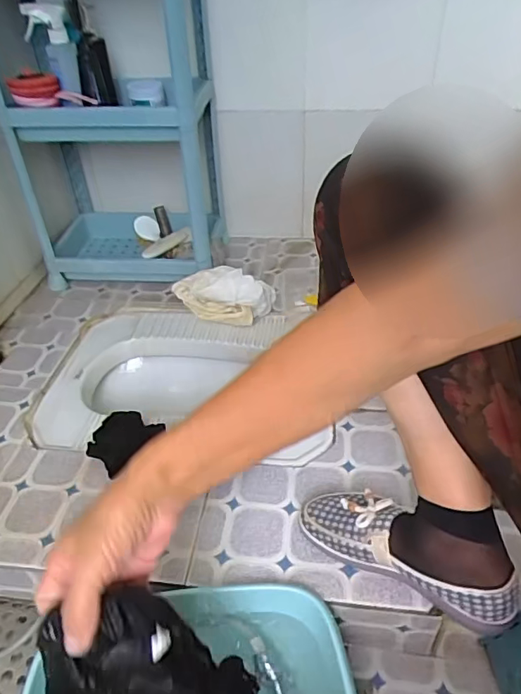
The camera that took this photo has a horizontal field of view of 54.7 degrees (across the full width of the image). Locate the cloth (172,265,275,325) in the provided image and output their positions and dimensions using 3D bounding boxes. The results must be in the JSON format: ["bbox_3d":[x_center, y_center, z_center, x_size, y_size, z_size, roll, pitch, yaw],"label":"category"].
[{"bbox_3d":[-0.075,-0.110,0.993,0.192,0.077,0.077,11,40,17],"label":"cloth"}]

